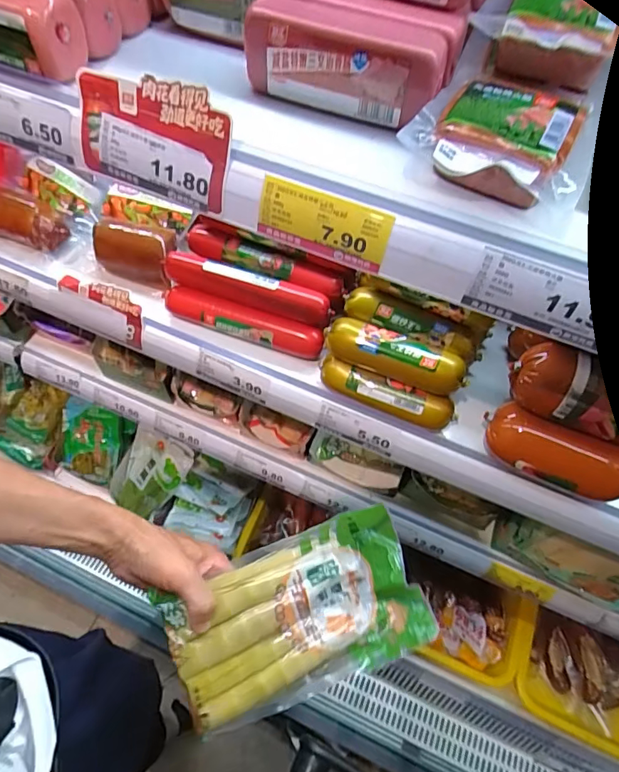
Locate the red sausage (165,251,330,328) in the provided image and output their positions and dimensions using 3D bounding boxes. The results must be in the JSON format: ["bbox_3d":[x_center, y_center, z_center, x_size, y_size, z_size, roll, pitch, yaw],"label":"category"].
[{"bbox_3d":[-0.069,-0.105,0.519,0.187,0.029,0.029,19,59,8],"label":"red sausage"}]

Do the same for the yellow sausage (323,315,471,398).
[{"bbox_3d":[0.082,-0.030,0.471,0.134,0.034,0.040,19,59,8],"label":"yellow sausage"}]

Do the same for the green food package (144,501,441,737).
[{"bbox_3d":[-0.013,0.208,0.432,0.221,0.030,0.130,-20,77,-6],"label":"green food package"}]

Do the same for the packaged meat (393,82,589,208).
[{"bbox_3d":[0.113,-0.154,0.303,0.089,0.037,0.080,27,60,12],"label":"packaged meat"}]

